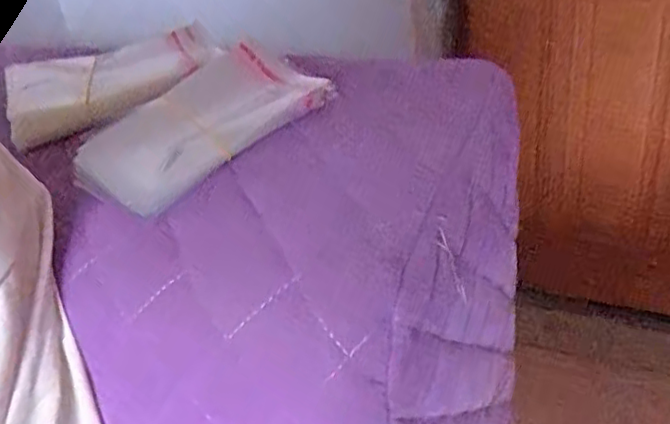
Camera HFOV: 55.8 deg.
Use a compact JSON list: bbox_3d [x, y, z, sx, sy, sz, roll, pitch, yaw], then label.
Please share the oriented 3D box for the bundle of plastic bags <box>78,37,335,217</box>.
[{"bbox_3d":[-0.061,-0.040,0.283,0.069,0.007,0.105,32,60,33],"label":"bundle of plastic bags"}]

